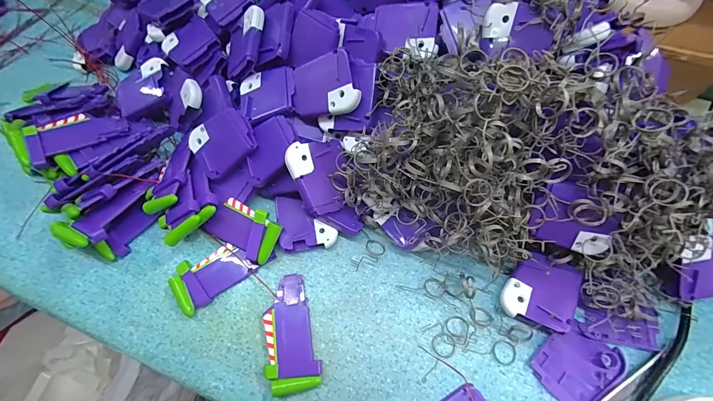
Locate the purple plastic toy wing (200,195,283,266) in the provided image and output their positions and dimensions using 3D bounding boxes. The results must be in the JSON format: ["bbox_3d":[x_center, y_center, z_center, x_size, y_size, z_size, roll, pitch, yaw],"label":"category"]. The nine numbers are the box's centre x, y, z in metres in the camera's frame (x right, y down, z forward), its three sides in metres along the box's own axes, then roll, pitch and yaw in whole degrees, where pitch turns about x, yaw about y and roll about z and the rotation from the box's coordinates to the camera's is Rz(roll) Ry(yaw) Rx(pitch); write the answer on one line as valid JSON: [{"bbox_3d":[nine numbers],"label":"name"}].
[{"bbox_3d":[-0.104,0.024,0.298,0.069,0.012,0.042,24,93,21],"label":"purple plastic toy wing"}]

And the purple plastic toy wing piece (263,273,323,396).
[{"bbox_3d":[-0.056,0.108,0.273,0.040,0.011,0.089,-11,67,-2],"label":"purple plastic toy wing piece"}]

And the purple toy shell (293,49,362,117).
[{"bbox_3d":[-0.029,-0.096,0.281,0.060,0.008,0.050,-12,88,30],"label":"purple toy shell"}]

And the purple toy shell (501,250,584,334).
[{"bbox_3d":[0.151,0.074,0.272,0.053,0.018,0.055,22,70,12],"label":"purple toy shell"}]

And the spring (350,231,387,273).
[{"bbox_3d":[0.011,0.048,0.299,0.026,0.005,0.036,20,70,11],"label":"spring"}]

